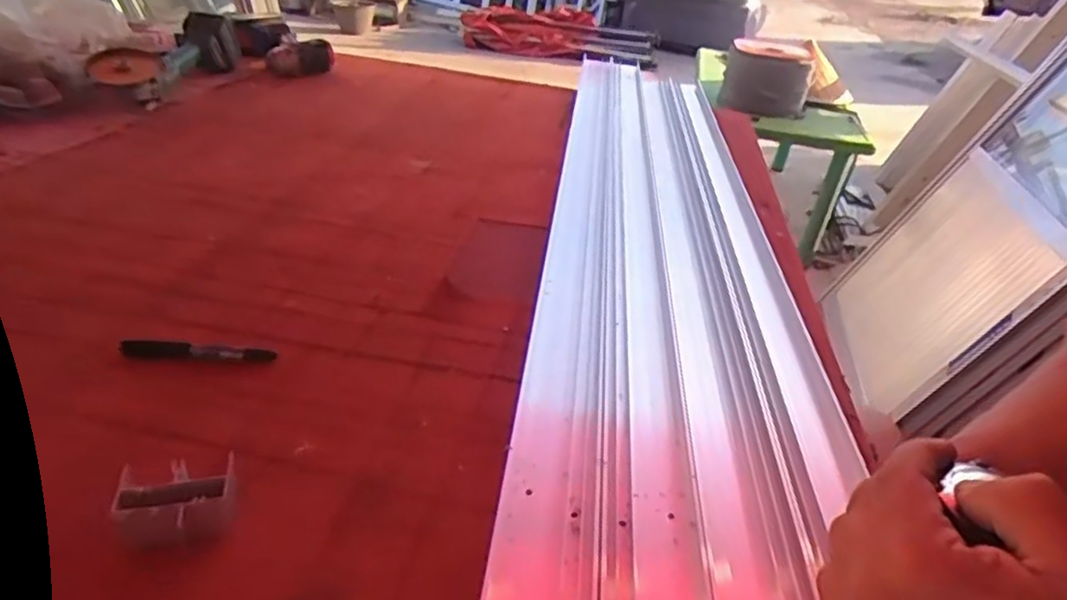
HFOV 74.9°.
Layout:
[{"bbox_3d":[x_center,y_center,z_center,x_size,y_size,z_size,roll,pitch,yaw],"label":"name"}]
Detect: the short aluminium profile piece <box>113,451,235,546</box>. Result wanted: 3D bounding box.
[{"bbox_3d":[-0.240,0.136,0.470,0.072,0.033,0.068,-6,32,-20],"label":"short aluminium profile piece"}]

